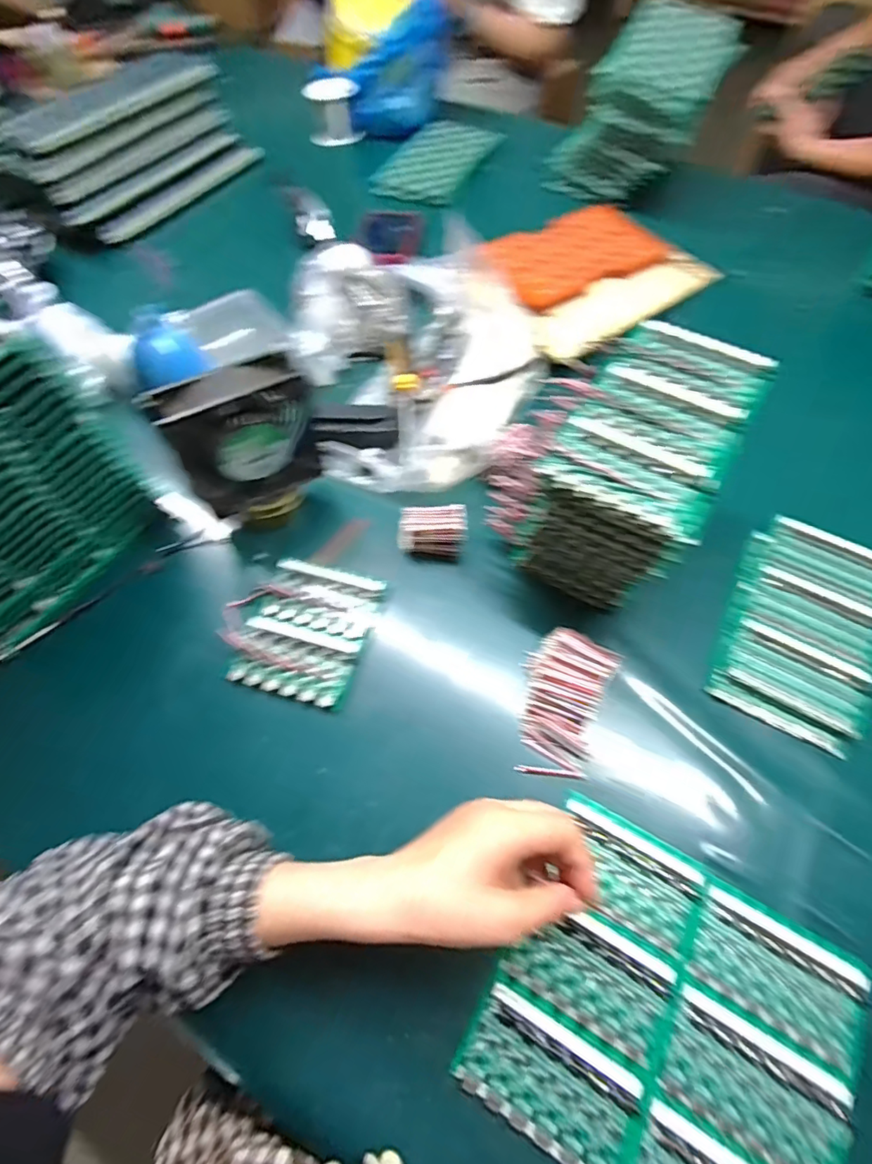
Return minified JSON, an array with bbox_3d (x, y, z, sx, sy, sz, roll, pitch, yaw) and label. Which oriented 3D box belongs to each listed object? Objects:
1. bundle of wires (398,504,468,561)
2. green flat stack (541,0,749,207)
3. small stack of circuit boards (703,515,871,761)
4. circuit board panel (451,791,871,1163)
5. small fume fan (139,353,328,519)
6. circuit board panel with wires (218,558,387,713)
[{"bbox_3d":[-0.002,-0.045,0.508,0.064,0.041,0.041,-1,62,1],"label":"bundle of wires"},{"bbox_3d":[0.290,-0.661,0.741,0.183,0.163,0.155,31,67,16],"label":"green flat stack"},{"bbox_3d":[0.325,0.035,0.459,0.119,0.015,0.202,27,66,15],"label":"small stack of circuit boards"},{"bbox_3d":[0.146,0.275,0.328,0.204,0.015,0.185,28,67,16],"label":"circuit board panel"},{"bbox_3d":[-0.162,-0.121,0.463,0.120,0.135,0.044,-28,65,-13],"label":"small fume fan"},{"bbox_3d":[-0.119,0.038,0.459,0.119,0.017,0.123,14,63,8],"label":"circuit board panel with wires"}]

